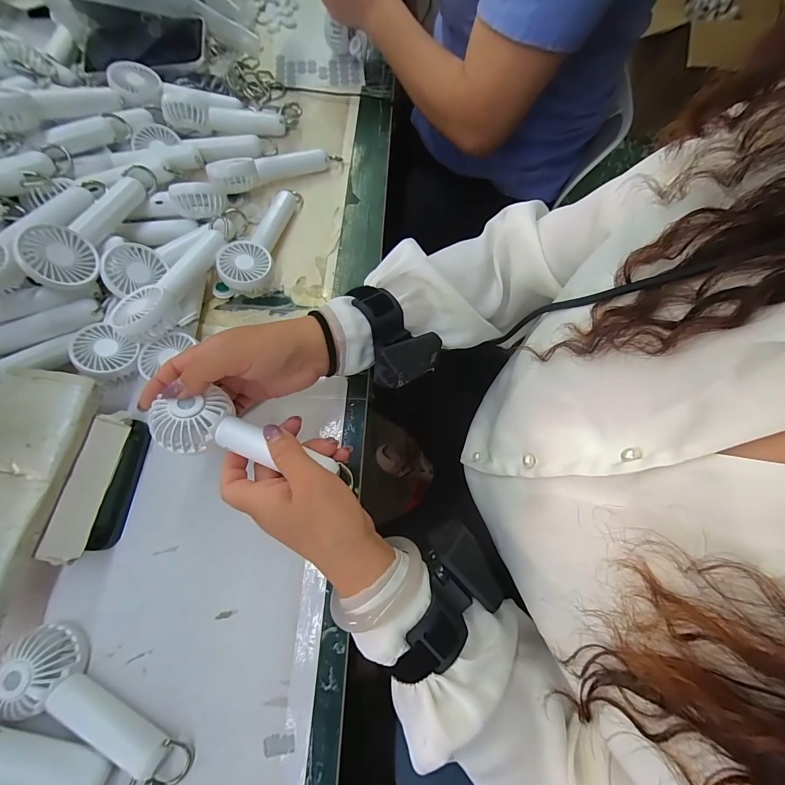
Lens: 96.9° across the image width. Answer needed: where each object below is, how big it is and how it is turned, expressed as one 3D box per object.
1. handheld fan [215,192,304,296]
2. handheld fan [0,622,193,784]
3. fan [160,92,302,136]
[{"bbox_3d":[-0.149,-0.184,0.408,0.051,0.036,0.161,15,71,4],"label":"handheld fan"},{"bbox_3d":[-0.227,0.243,0.260,0.158,0.033,0.047,35,74,11],"label":"handheld fan"},{"bbox_3d":[-0.208,-0.373,0.466,0.172,0.033,0.052,-14,71,-21],"label":"fan"}]

